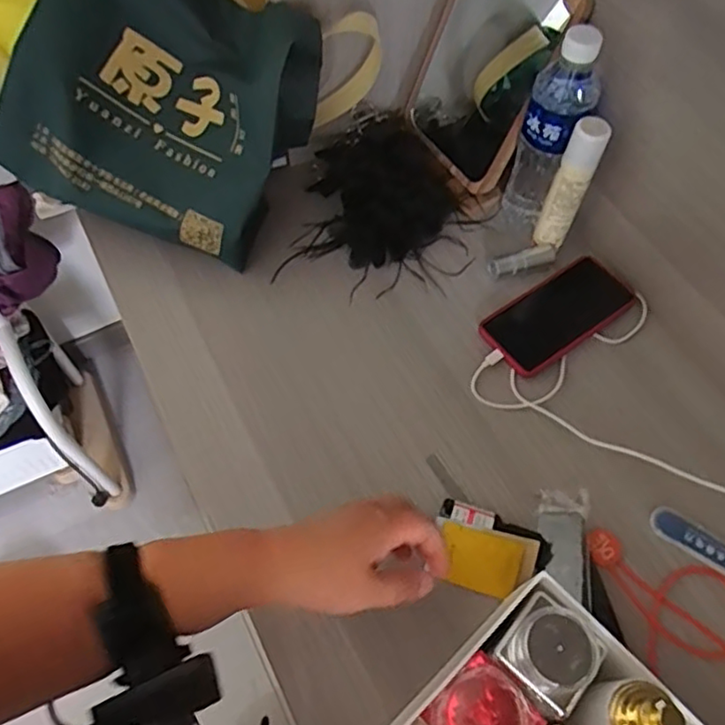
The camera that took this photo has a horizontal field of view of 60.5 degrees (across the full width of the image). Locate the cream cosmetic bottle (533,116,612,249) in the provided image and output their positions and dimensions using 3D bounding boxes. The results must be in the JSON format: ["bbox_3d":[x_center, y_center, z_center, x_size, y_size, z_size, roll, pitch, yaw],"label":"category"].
[{"bbox_3d":[0.210,-0.176,0.638,0.033,0.152,0.034,20,62,9],"label":"cream cosmetic bottle"}]

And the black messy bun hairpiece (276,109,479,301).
[{"bbox_3d":[0.029,-0.188,0.715,0.187,0.046,0.226,8,61,3],"label":"black messy bun hairpiece"}]

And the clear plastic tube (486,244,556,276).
[{"bbox_3d":[0.175,-0.110,0.678,0.078,0.018,0.021,-17,63,-11],"label":"clear plastic tube"}]

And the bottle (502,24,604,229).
[{"bbox_3d":[0.187,-0.223,0.624,0.059,0.207,0.062,21,62,10],"label":"bottle"}]

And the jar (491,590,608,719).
[{"bbox_3d":[0.124,0.191,0.409,0.056,0.040,0.055,39,67,19],"label":"jar"}]

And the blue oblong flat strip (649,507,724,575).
[{"bbox_3d":[0.301,0.161,0.540,0.099,0.004,0.027,32,65,15],"label":"blue oblong flat strip"}]

